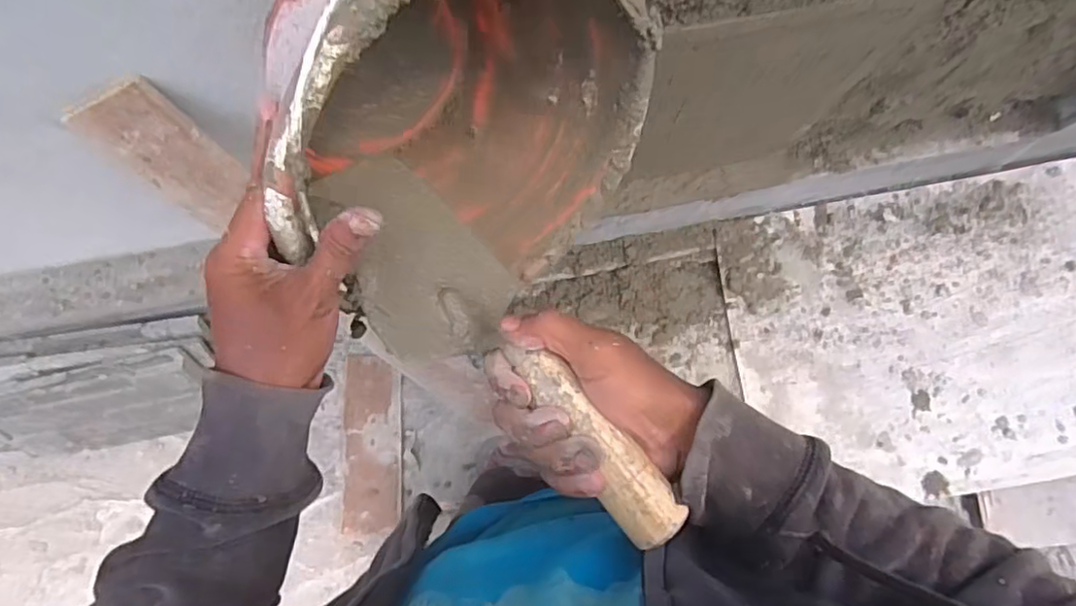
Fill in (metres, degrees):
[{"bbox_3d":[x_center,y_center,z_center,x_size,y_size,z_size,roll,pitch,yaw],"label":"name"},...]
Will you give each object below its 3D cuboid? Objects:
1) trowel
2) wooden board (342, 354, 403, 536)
[{"bbox_3d":[-0.030,0.022,0.374,0.079,0.059,0.283,-43,71,-3],"label":"trowel"},{"bbox_3d":[-0.328,0.281,1.278,0.113,0.016,0.342,0,81,-1],"label":"wooden board"}]

